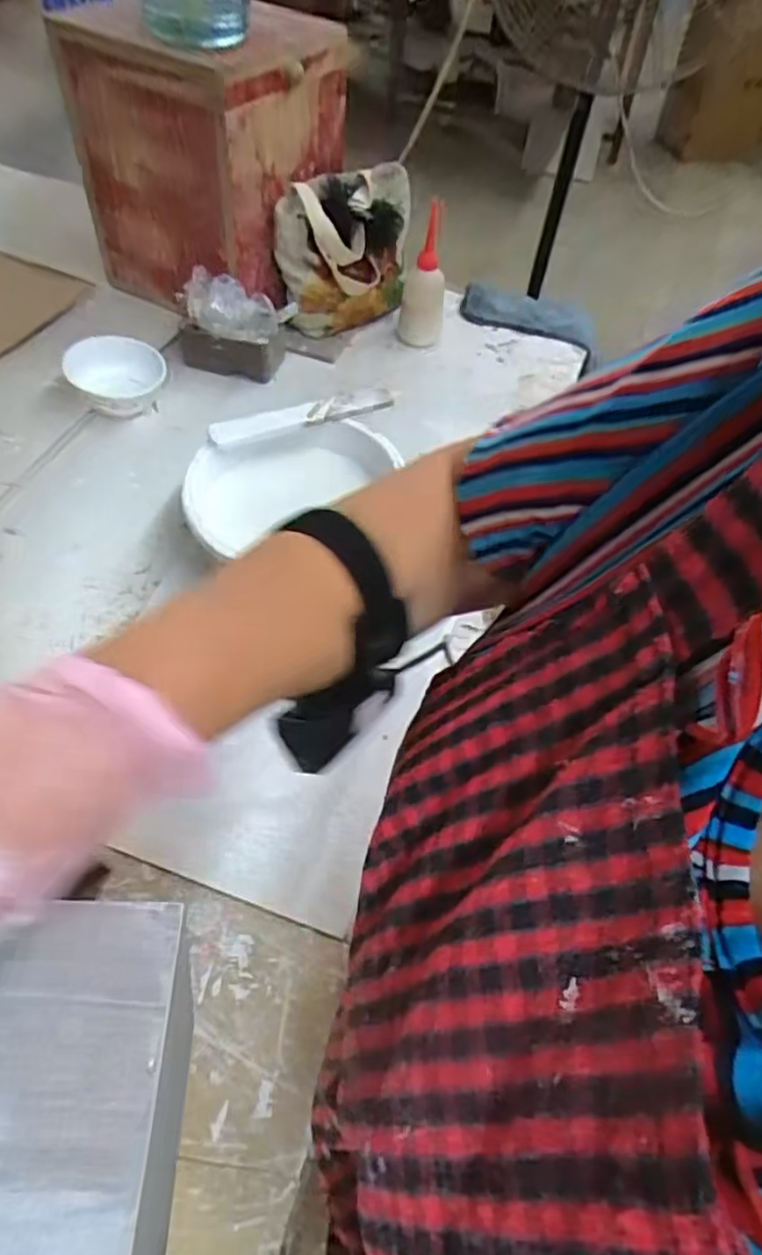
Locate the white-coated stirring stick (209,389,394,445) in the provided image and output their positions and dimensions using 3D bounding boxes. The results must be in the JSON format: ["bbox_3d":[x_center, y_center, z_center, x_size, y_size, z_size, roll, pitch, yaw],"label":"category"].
[{"bbox_3d":[-0.081,-0.225,0.716,0.199,0.022,0.016,-17,59,-15],"label":"white-coated stirring stick"}]

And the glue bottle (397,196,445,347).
[{"bbox_3d":[0.060,-0.472,0.926,0.060,0.154,0.065,7,58,0],"label":"glue bottle"}]

